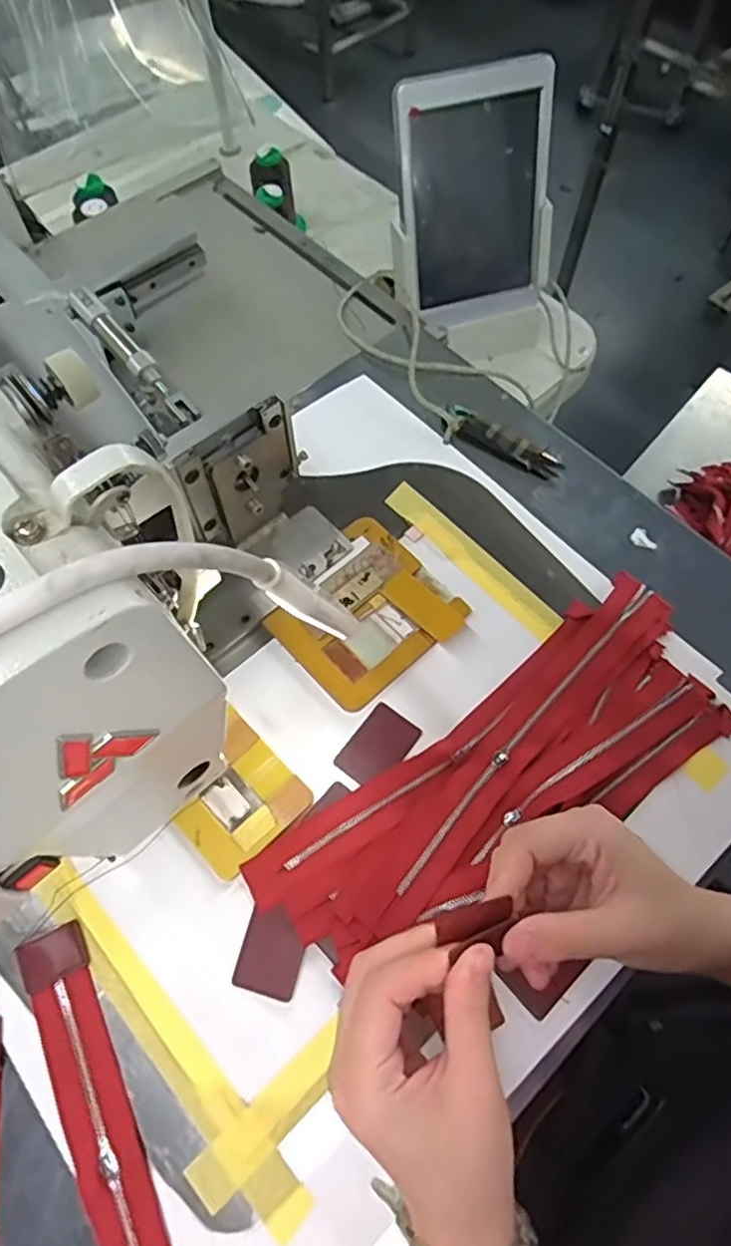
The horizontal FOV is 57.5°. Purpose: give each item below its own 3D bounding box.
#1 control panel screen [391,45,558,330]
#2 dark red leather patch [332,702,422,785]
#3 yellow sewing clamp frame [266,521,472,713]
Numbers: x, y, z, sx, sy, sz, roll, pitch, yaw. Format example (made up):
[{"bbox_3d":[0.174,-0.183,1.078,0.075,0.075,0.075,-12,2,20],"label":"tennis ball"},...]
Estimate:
[{"bbox_3d":[0.107,-0.403,0.644,0.150,0.209,0.023,-18,46,-6],"label":"control panel screen"},{"bbox_3d":[0.008,0.079,0.428,0.034,0.004,0.051,35,69,16],"label":"dark red leather patch"},{"bbox_3d":[-0.002,-0.010,0.464,0.114,0.011,0.106,-39,70,-17],"label":"yellow sewing clamp frame"}]

